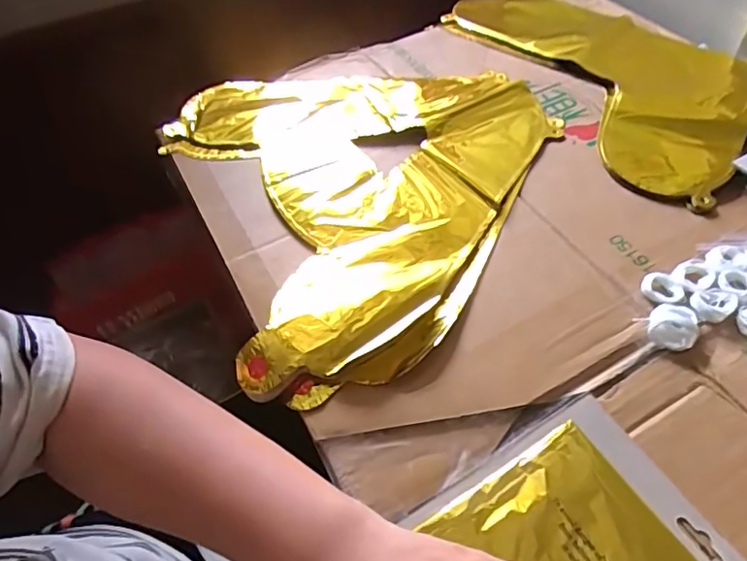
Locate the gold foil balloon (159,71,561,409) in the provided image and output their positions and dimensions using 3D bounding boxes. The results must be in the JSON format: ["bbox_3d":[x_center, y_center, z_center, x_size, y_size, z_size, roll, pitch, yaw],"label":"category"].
[{"bbox_3d":[0.009,-0.106,0.511,0.348,0.018,0.394,-22,52,-13],"label":"gold foil balloon"}]

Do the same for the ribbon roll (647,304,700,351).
[{"bbox_3d":[0.208,0.030,0.381,0.031,0.015,0.038,29,59,25],"label":"ribbon roll"}]

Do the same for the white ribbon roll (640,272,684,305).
[{"bbox_3d":[0.213,0.005,0.405,0.028,0.007,0.027,-2,51,3],"label":"white ribbon roll"}]

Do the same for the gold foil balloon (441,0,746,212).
[{"bbox_3d":[0.250,-0.239,0.595,0.230,0.012,0.399,-27,54,-16],"label":"gold foil balloon"}]

